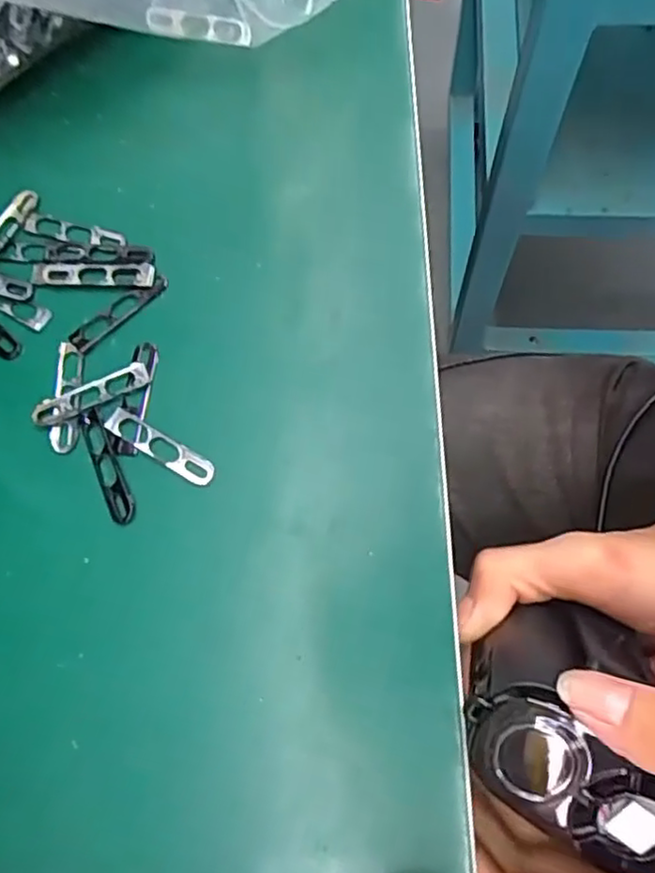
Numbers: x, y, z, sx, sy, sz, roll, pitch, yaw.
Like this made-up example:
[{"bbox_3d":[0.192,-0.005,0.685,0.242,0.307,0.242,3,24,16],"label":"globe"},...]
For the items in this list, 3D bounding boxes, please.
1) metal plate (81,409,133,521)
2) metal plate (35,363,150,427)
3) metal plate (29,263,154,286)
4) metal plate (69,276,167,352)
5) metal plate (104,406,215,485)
[{"bbox_3d":[-0.080,0.010,0.235,0.009,0.004,0.044,-25,71,-6],"label":"metal plate"},{"bbox_3d":[-0.088,-0.016,0.243,0.044,0.004,0.010,-22,71,-5],"label":"metal plate"},{"bbox_3d":[-0.092,-0.064,0.260,0.049,0.004,0.010,3,71,3],"label":"metal plate"},{"bbox_3d":[-0.080,-0.048,0.256,0.043,0.004,0.010,-36,73,-10],"label":"metal plate"},{"bbox_3d":[-0.060,0.004,0.236,0.044,0.004,0.010,28,74,12],"label":"metal plate"}]

